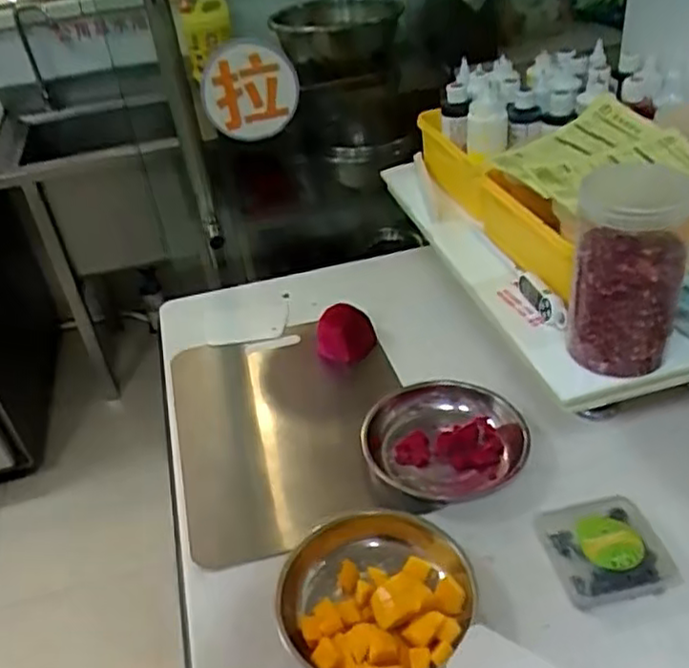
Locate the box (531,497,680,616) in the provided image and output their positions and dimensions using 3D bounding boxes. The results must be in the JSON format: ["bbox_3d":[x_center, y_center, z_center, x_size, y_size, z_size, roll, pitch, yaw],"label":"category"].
[{"bbox_3d":[0.253,0.208,0.680,0.103,0.037,0.110,-13,37,-7],"label":"box"}]

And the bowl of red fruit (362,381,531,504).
[{"bbox_3d":[0.116,0.118,0.816,0.189,0.063,0.156,3,38,13],"label":"bowl of red fruit"}]

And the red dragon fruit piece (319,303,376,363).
[{"bbox_3d":[0.002,0.001,0.989,0.083,0.070,0.057,-8,37,0],"label":"red dragon fruit piece"}]

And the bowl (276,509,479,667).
[{"bbox_3d":[0.032,0.254,0.669,0.182,0.045,0.175,-5,37,4],"label":"bowl"}]

